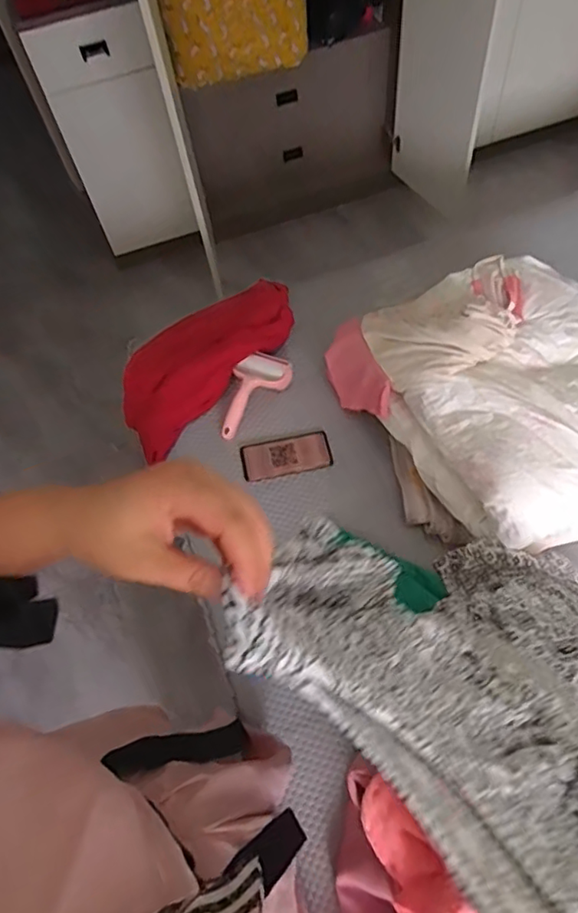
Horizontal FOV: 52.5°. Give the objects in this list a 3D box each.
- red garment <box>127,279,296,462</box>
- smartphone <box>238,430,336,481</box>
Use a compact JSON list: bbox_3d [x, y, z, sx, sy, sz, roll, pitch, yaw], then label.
[{"bbox_3d":[-0.159,-0.217,1.110,0.186,0.081,0.422,34,69,21],"label":"red garment"},{"bbox_3d":[-0.005,0.000,1.071,0.162,0.016,0.073,-13,61,-3],"label":"smartphone"}]

